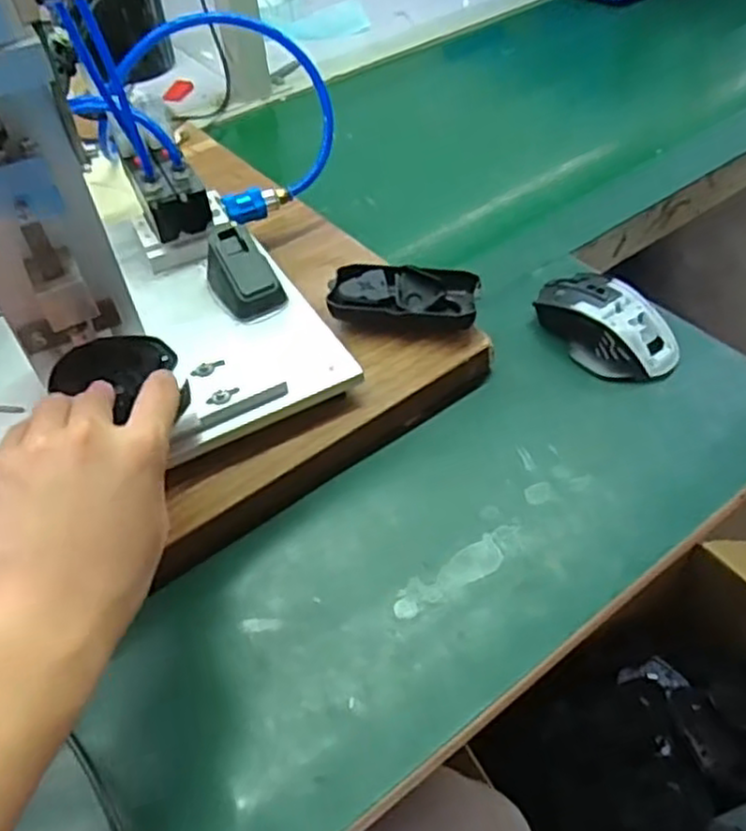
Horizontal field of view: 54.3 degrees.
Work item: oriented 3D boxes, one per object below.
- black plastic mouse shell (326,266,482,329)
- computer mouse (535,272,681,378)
[{"bbox_3d":[0.024,-0.091,0.545,0.107,0.029,0.045,6,50,9],"label":"black plastic mouse shell"},{"bbox_3d":[0.176,-0.071,0.552,0.063,0.036,0.114,-28,53,-19],"label":"computer mouse"}]

